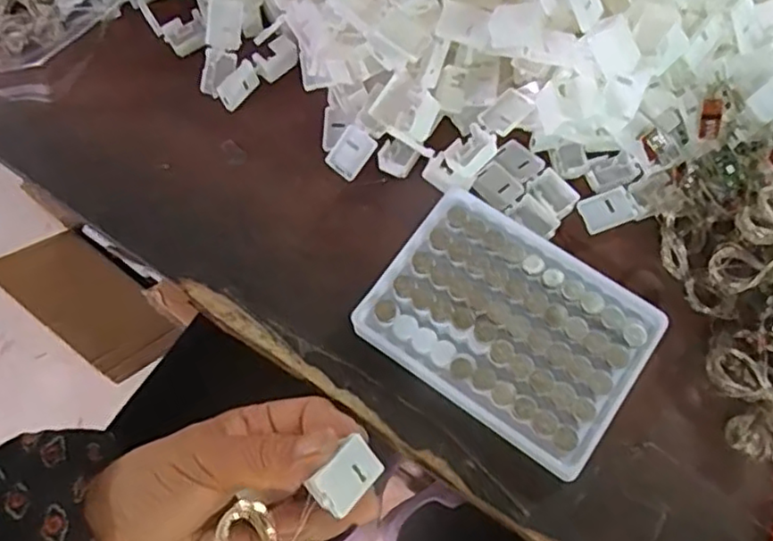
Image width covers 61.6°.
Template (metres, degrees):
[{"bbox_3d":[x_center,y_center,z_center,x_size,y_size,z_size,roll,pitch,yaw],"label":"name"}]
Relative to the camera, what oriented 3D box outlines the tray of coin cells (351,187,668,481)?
[{"bbox_3d":[0.063,0.027,0.330,0.130,0.020,0.097,34,73,13],"label":"tray of coin cells"}]

